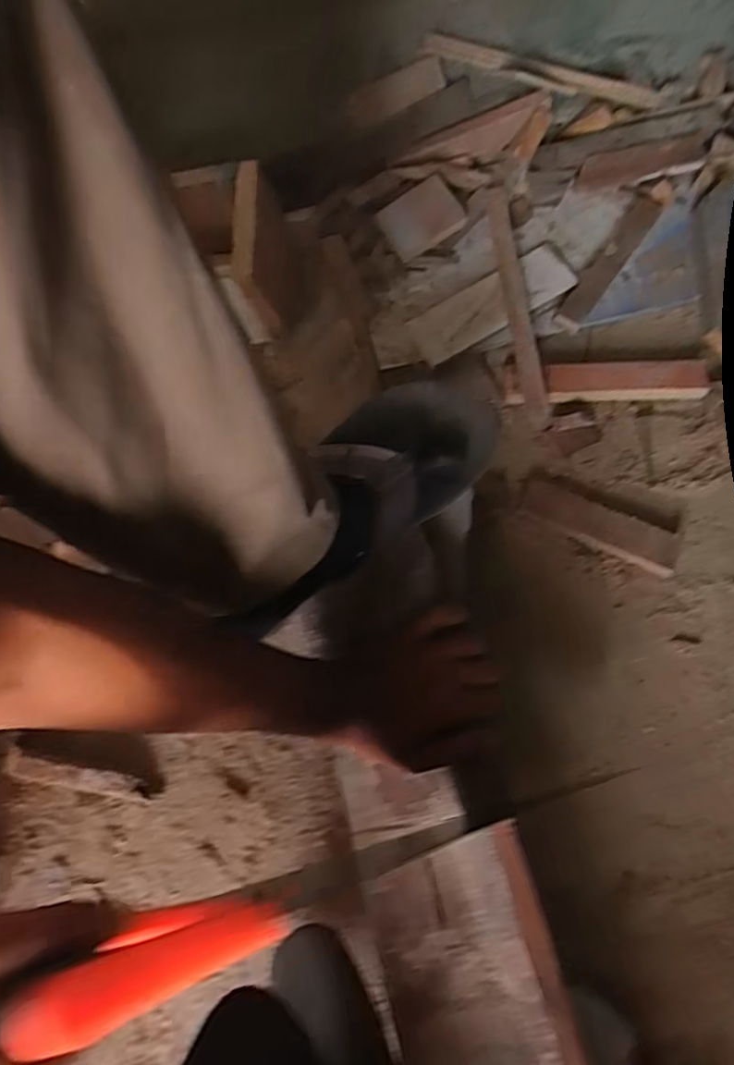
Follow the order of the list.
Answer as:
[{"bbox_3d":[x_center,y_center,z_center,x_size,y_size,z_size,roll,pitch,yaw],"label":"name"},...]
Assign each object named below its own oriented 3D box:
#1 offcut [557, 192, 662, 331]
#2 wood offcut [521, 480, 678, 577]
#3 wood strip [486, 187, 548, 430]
[{"bbox_3d":[0.254,-0.283,0.661,0.031,0.011,0.181,32,78,10],"label":"offcut"},{"bbox_3d":[0.219,-0.006,0.599,0.148,0.011,0.039,24,77,8],"label":"wood offcut"},{"bbox_3d":[0.156,-0.240,0.659,0.024,0.009,0.276,-7,75,0],"label":"wood strip"}]

